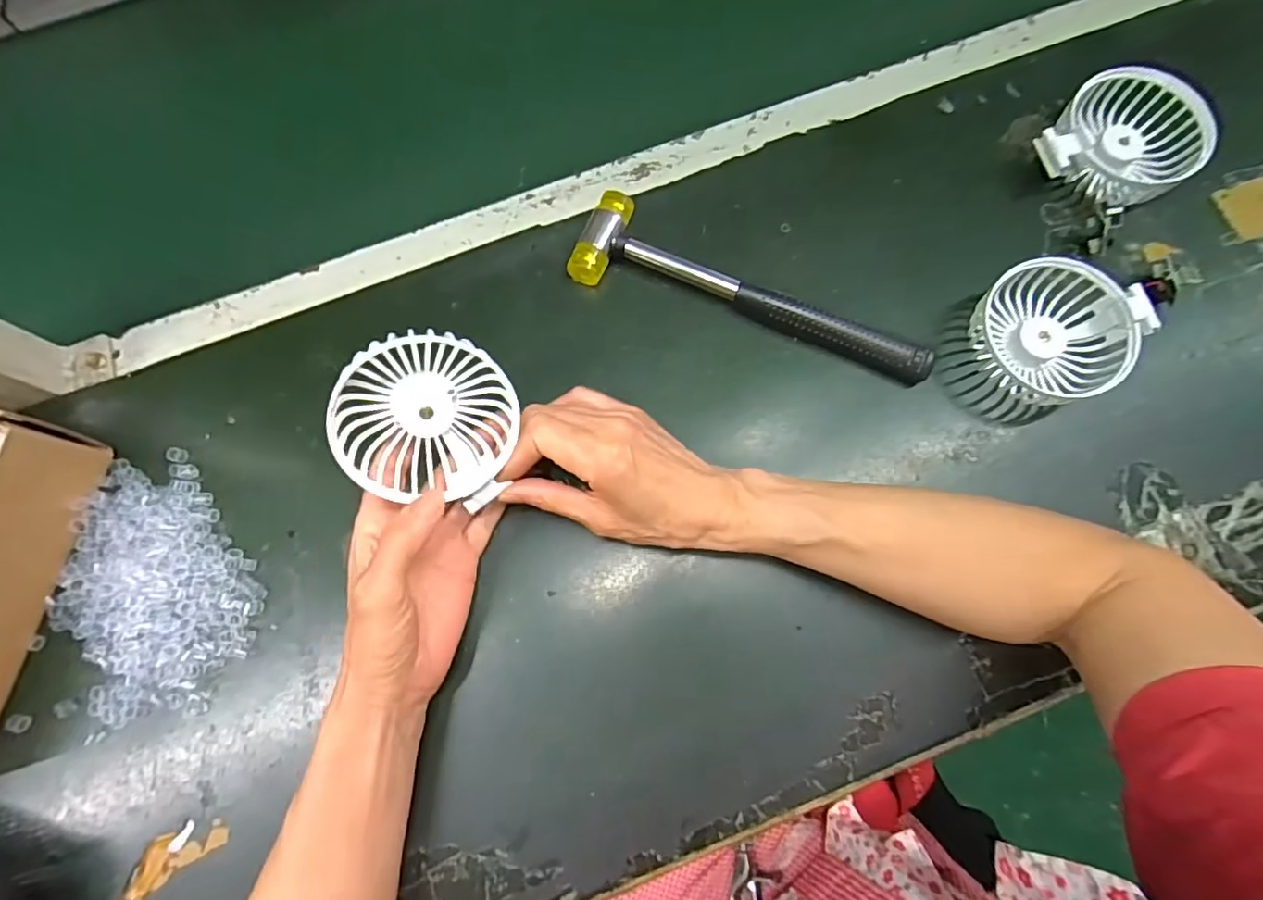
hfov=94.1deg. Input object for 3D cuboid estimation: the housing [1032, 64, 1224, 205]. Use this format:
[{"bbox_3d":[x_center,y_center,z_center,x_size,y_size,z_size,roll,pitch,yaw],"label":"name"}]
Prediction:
[{"bbox_3d":[0.334,-0.208,0.405,0.108,0.035,0.089,-37,76,-8],"label":"housing"}]

